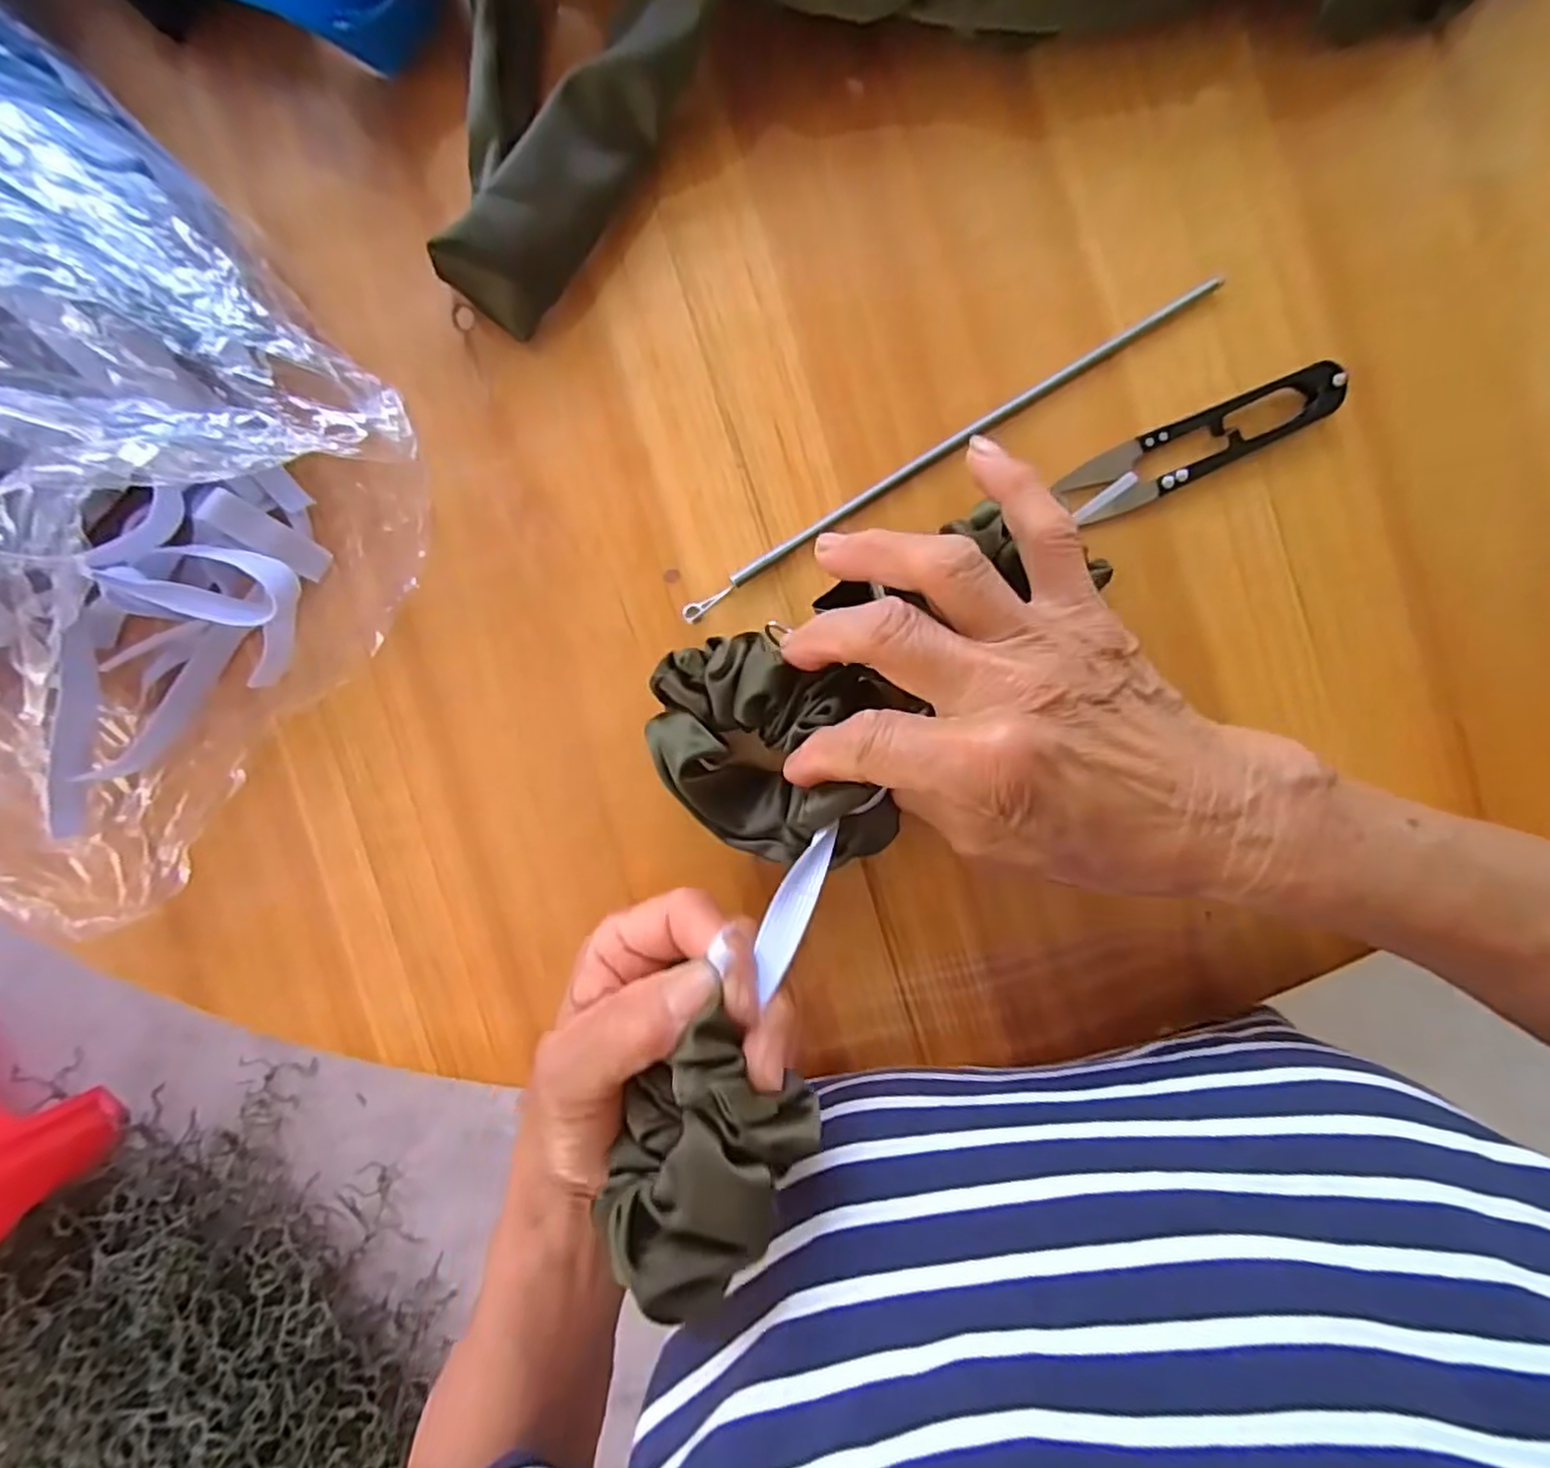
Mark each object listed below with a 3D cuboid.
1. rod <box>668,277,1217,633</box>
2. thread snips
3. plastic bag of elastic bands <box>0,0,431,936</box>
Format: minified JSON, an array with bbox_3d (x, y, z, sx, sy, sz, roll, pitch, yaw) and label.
[{"bbox_3d":[0.061,-0.103,0.257,0.221,0.006,0.008,-32,91,3],"label":"rod"},{"bbox_3d":[0.151,-0.103,0.251,0.099,0.010,0.023,-23,91,3],"label":"thread snips"},{"bbox_3d":[-0.268,-0.095,0.228,0.254,0.091,0.226,45,93,0],"label":"plastic bag of elastic bands"}]

